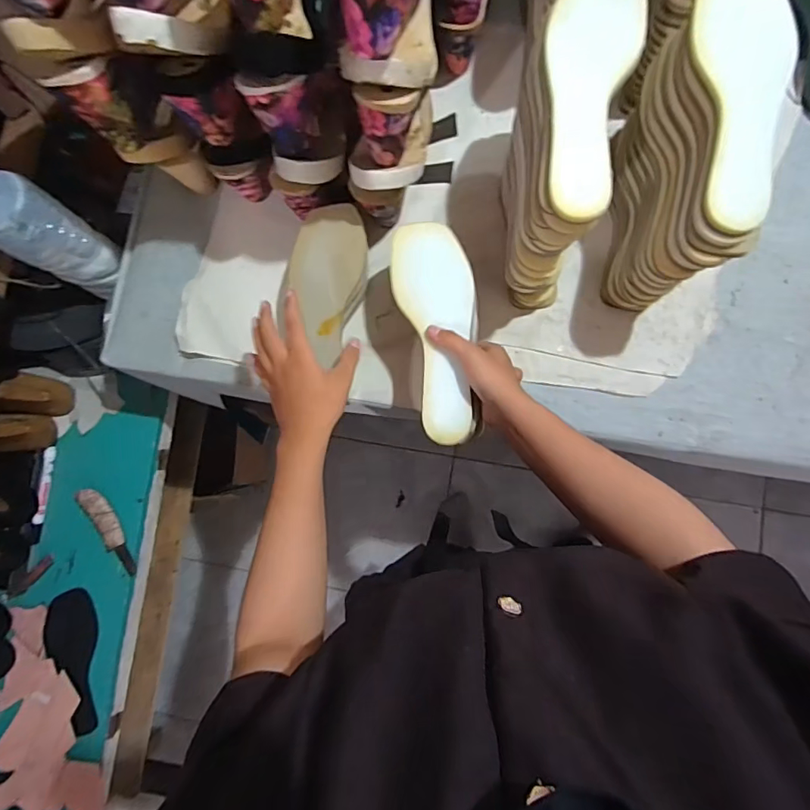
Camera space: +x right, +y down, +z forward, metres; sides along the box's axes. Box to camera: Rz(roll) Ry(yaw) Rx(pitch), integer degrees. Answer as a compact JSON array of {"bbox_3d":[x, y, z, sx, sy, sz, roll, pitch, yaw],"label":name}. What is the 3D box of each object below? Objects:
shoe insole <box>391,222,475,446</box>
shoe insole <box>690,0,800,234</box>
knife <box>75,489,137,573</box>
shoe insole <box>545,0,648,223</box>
[{"bbox_3d":[0.035,-0.077,0.511,0.080,0.019,0.230,-7,82,3],"label":"shoe insole"},{"bbox_3d":[0.293,-0.266,0.417,0.072,0.020,0.234,-1,82,4],"label":"shoe insole"},{"bbox_3d":[-0.453,0.190,0.753,0.036,0.014,0.151,-37,82,-2],"label":"knife"},{"bbox_3d":[0.159,-0.281,0.428,0.079,0.012,0.247,11,83,5],"label":"shoe insole"}]

